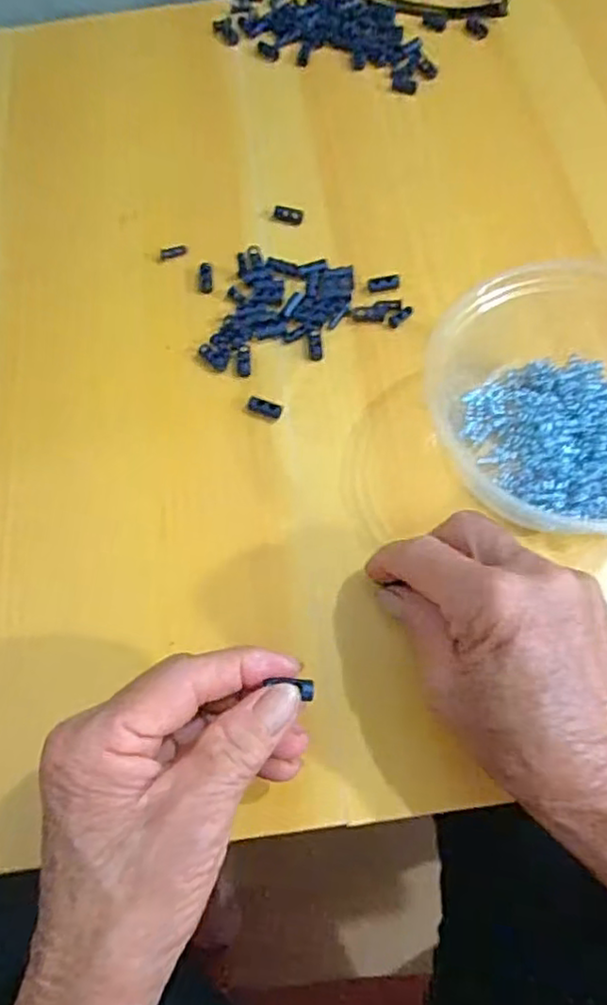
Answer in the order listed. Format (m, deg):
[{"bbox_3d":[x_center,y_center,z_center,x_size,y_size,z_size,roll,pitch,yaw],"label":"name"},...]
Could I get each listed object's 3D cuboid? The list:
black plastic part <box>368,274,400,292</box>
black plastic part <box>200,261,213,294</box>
[{"bbox_3d":[0.047,-0.129,0.384,0.019,0.004,0.009,-9,67,-1],"label":"black plastic part"},{"bbox_3d":[-0.059,-0.134,0.391,0.008,0.004,0.022,-6,67,0],"label":"black plastic part"}]

